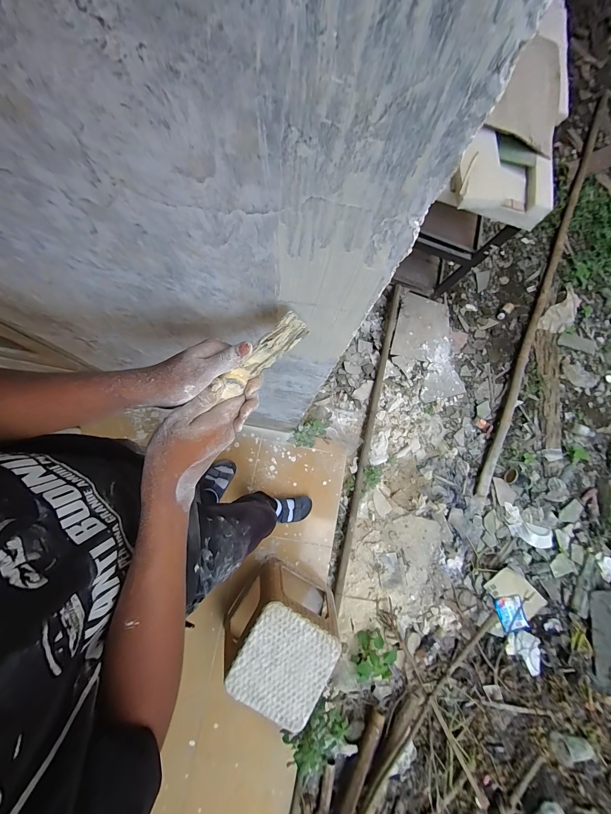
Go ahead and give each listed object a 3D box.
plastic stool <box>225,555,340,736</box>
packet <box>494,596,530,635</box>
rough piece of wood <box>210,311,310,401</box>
[{"bbox_3d":[-0.090,0.787,1.103,0.329,0.350,0.321,31,78,1],"label":"plastic stool"},{"bbox_3d":[0.887,0.894,1.317,0.107,0.031,0.135,-18,77,1],"label":"packet"},{"bbox_3d":[-0.045,-0.051,0.314,0.108,0.030,0.017,-40,78,6],"label":"rough piece of wood"}]

